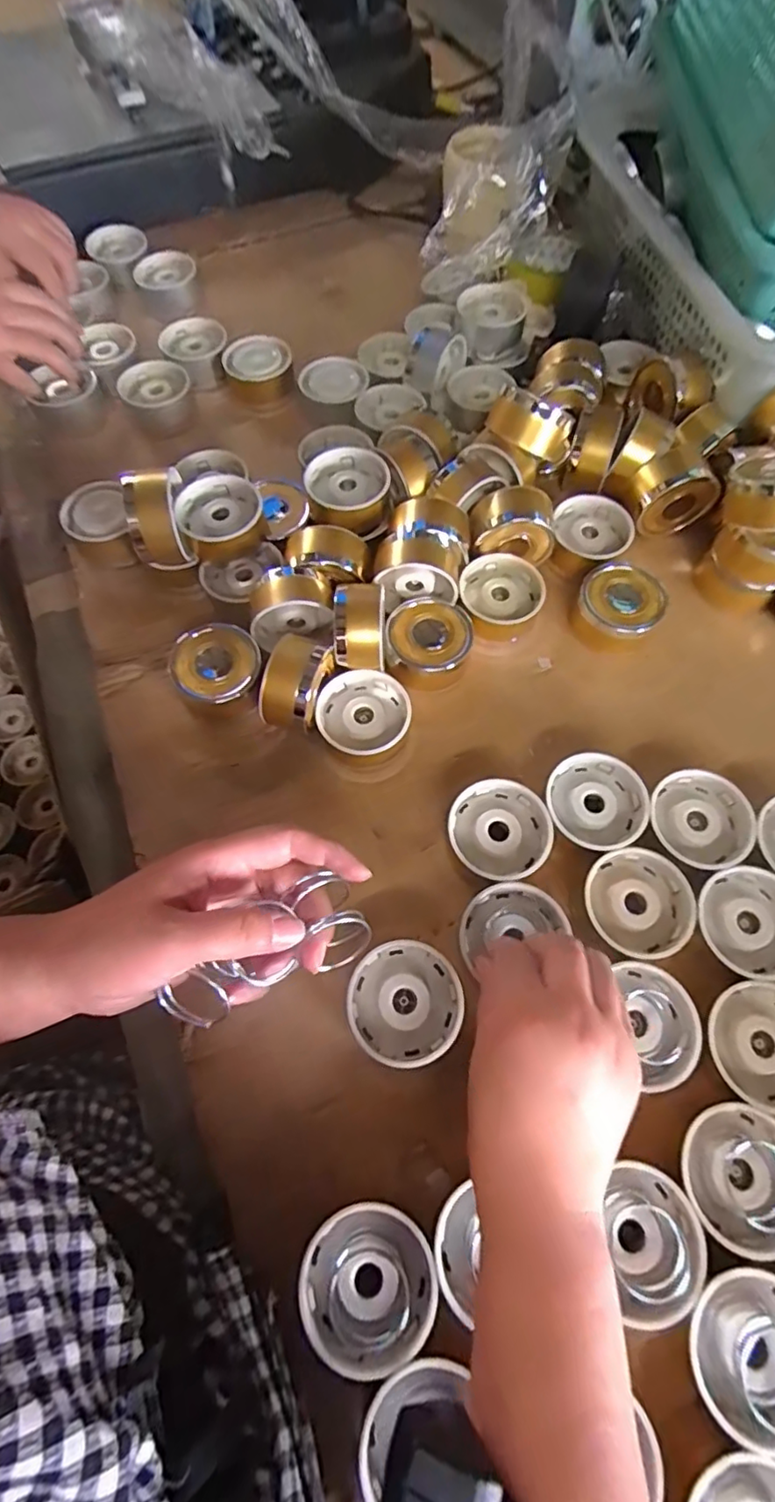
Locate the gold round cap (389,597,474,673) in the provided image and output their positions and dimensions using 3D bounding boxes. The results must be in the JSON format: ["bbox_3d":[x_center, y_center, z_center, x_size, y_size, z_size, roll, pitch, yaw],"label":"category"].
[{"bbox_3d":[0.035,-0.090,0.464,0.063,0.033,0.066,0,66,0],"label":"gold round cap"}]

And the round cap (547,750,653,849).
[{"bbox_3d":[0.141,0.038,0.404,0.065,0.032,0.065,0,66,0],"label":"round cap"}]

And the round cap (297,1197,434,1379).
[{"bbox_3d":[-0.009,0.276,0.308,0.066,0.036,0.065,0,66,0],"label":"round cap"}]

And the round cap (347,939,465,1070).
[{"bbox_3d":[0.012,0.153,0.358,0.066,0.027,0.069,-1,65,3],"label":"round cap"}]

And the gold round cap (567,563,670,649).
[{"bbox_3d":[0.186,-0.118,0.470,0.066,0.039,0.067,21,69,9],"label":"gold round cap"}]

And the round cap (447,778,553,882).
[{"bbox_3d":[0.076,0.056,0.400,0.064,0.027,0.067,-1,65,3],"label":"round cap"}]

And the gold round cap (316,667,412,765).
[{"bbox_3d":[-0.017,-0.025,0.439,0.065,0.032,0.065,0,66,0],"label":"gold round cap"}]

